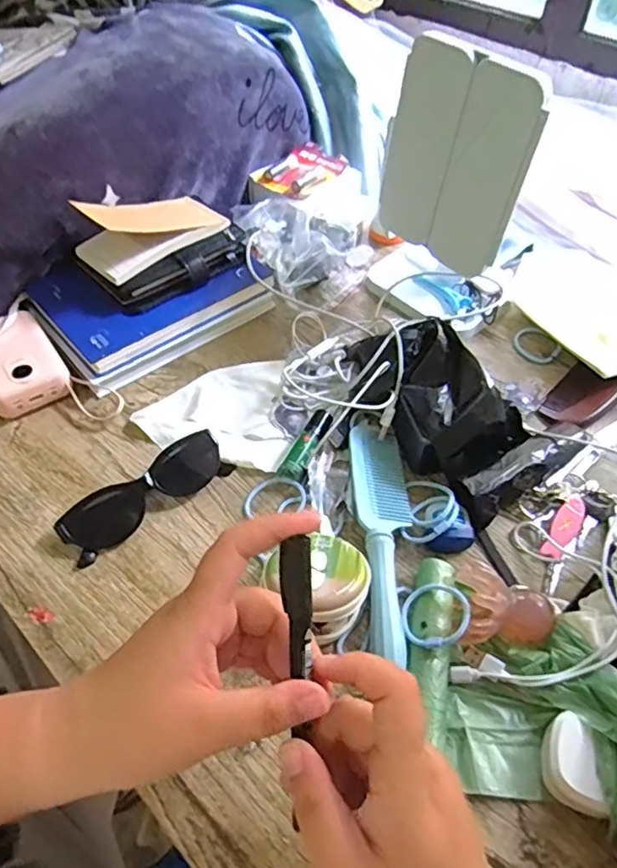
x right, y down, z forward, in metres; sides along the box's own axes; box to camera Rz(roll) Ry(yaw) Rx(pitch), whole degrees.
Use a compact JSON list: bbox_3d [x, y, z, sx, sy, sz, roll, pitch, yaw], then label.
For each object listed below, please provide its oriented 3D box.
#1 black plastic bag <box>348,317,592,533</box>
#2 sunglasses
[{"bbox_3d":[0.130,-0.029,0.505,0.135,0.071,0.174,-31,58,-23],"label":"black plastic bag"},{"bbox_3d":[-0.128,0.047,0.472,0.138,0.027,0.038,-32,58,-24],"label":"sunglasses"}]

